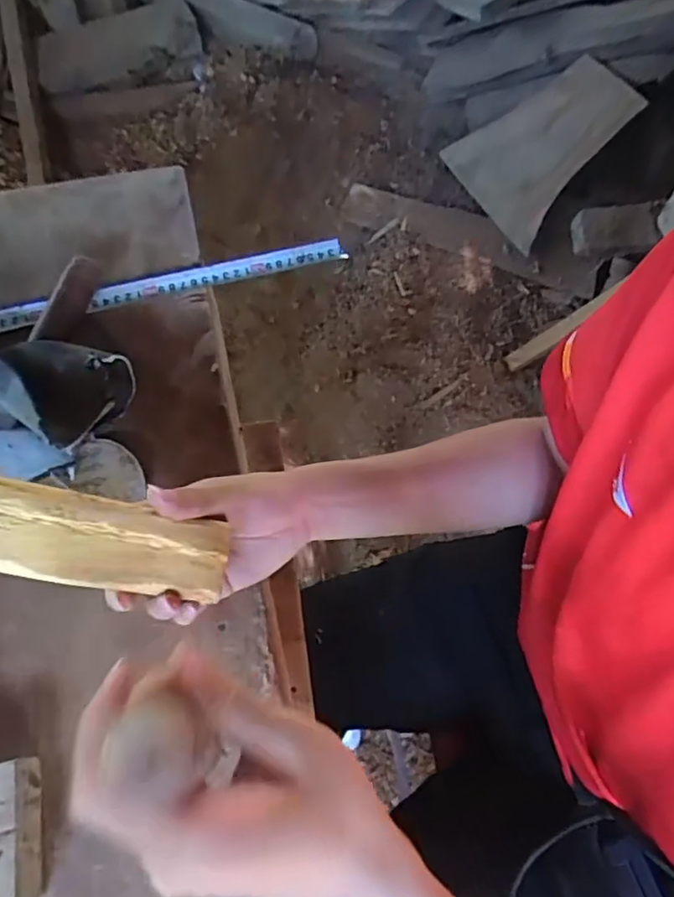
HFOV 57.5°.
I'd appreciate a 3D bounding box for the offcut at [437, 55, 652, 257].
[{"bbox_3d":[0.510,-0.747,1.501,0.393,0.020,0.335,-40,69,19],"label":"offcut"}]

